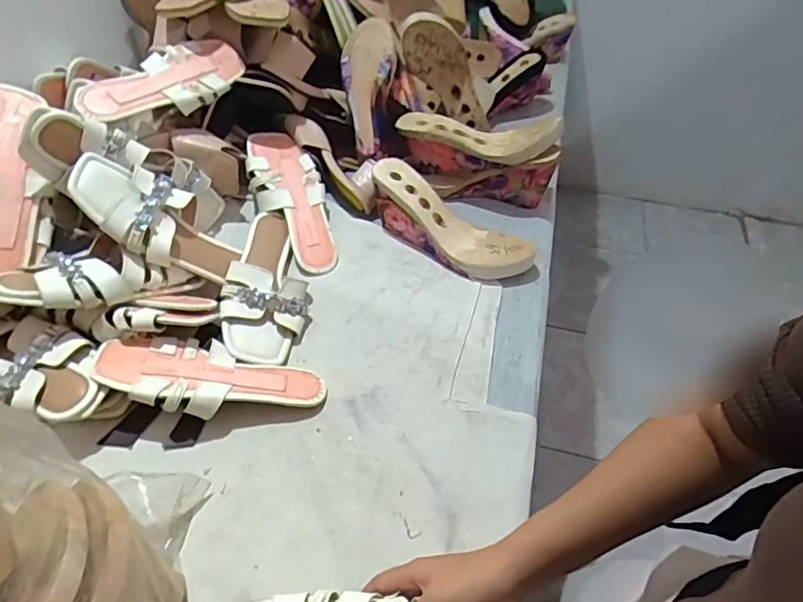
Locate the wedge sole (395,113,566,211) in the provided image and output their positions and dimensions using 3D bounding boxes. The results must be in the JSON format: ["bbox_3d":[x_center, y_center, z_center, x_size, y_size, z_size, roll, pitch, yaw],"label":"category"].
[{"bbox_3d":[0.109,-0.218,0.816,0.234,0.120,0.071,15,50,12],"label":"wedge sole"}]

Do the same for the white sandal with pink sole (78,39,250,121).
[{"bbox_3d":[-0.314,-0.284,0.734,0.088,0.048,0.235,47,55,0],"label":"white sandal with pink sole"}]

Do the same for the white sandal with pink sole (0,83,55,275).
[{"bbox_3d":[-0.452,-0.140,0.623,0.090,0.045,0.230,-4,81,-5],"label":"white sandal with pink sole"}]

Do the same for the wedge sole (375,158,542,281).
[{"bbox_3d":[0.061,-0.101,0.759,0.241,0.073,0.088,36,56,12],"label":"wedge sole"}]

